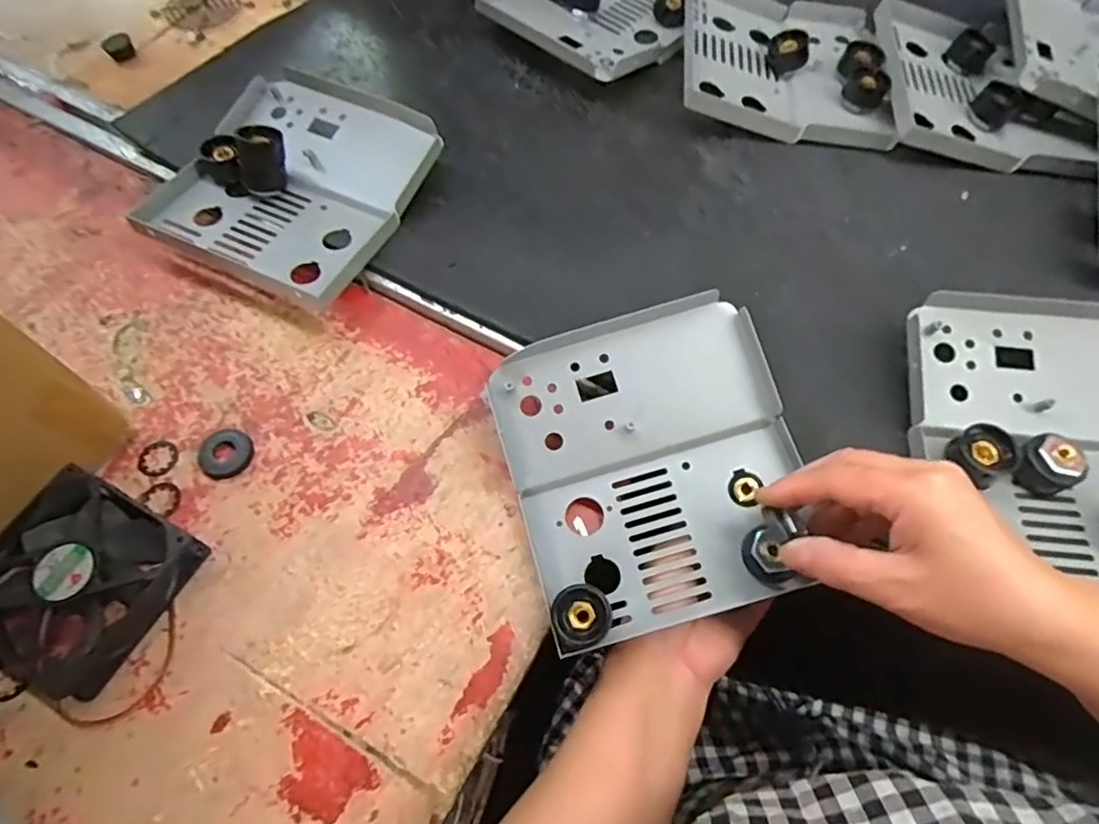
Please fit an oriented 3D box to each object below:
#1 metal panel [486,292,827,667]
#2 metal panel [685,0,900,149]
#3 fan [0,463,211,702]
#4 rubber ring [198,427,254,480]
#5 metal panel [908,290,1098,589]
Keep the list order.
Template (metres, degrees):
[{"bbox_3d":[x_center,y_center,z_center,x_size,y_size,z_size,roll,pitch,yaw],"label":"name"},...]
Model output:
[{"bbox_3d":[0.058,0.027,0.352,0.154,0.035,0.168,-15,66,-4],"label":"metal panel"},{"bbox_3d":[0.186,-0.280,0.504,0.157,0.040,0.171,6,64,3],"label":"metal panel"},{"bbox_3d":[-0.254,0.089,0.329,0.100,0.025,0.094,26,66,13],"label":"fan"},{"bbox_3d":[-0.194,0.024,0.374,0.031,0.004,0.032,0,63,0],"label":"rubber ring"},{"bbox_3d":[0.282,0.013,0.344,0.156,0.030,0.167,5,64,3],"label":"metal panel"}]

